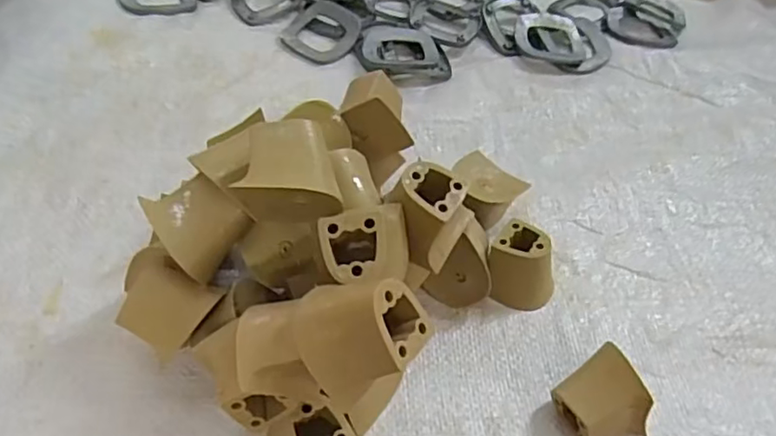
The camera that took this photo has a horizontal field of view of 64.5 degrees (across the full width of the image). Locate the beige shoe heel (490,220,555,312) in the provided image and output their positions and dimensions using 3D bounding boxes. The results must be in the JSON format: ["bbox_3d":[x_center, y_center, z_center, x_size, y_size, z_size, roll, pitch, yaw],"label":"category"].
[{"bbox_3d":[0.080,0.030,0.366,0.041,0.036,0.038,3,50,-3],"label":"beige shoe heel"}]

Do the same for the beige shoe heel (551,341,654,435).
[{"bbox_3d":[0.109,0.094,0.311,0.038,0.042,0.042,-21,56,-21],"label":"beige shoe heel"}]

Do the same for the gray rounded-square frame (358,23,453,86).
[{"bbox_3d":[0.013,-0.137,0.508,0.076,0.008,0.065,5,50,-2],"label":"gray rounded-square frame"}]

